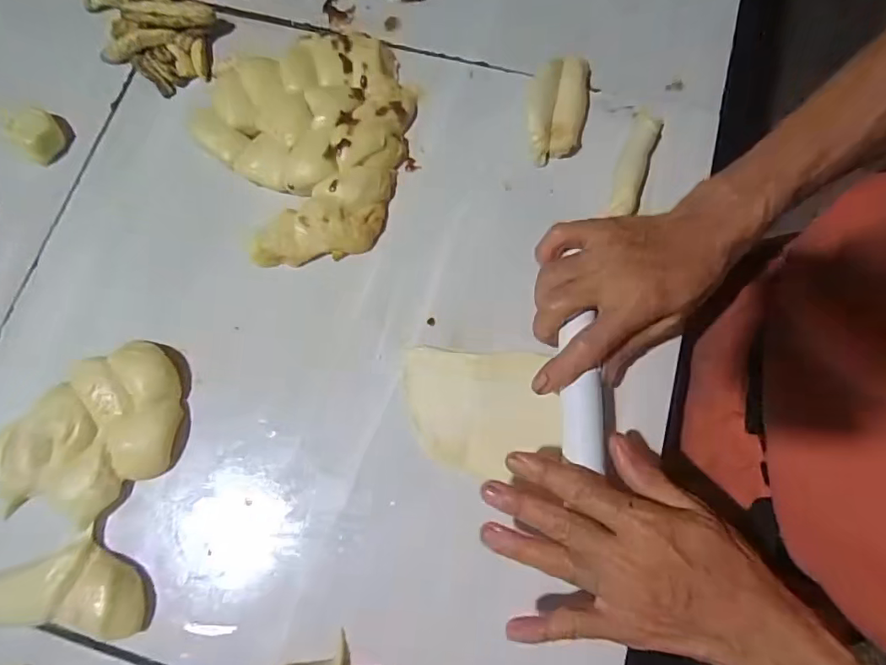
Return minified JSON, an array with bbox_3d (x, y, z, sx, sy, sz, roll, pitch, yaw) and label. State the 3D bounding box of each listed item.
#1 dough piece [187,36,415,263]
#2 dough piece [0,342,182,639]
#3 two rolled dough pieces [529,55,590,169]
[{"bbox_3d":[-0.101,-0.160,0.411,0.165,0.031,0.198,-26,77,-6],"label":"dough piece"},{"bbox_3d":[-0.247,0.100,0.347,0.114,0.024,0.182,3,76,1],"label":"dough piece"},{"bbox_3d":[0.090,-0.177,0.409,0.045,0.032,0.085,11,76,3],"label":"two rolled dough pieces"}]

